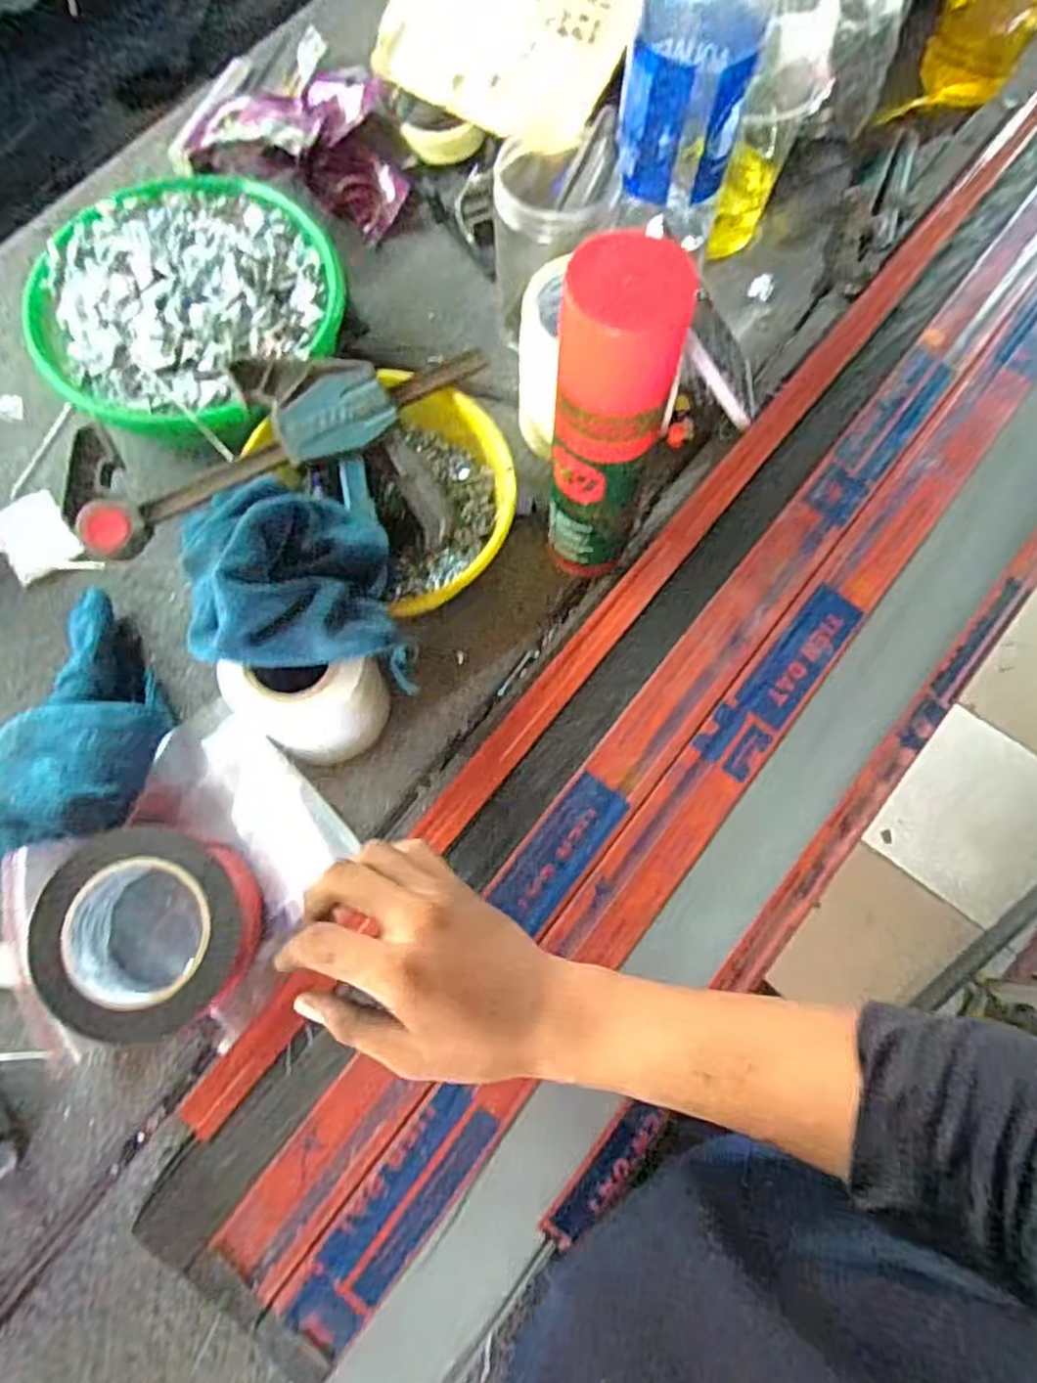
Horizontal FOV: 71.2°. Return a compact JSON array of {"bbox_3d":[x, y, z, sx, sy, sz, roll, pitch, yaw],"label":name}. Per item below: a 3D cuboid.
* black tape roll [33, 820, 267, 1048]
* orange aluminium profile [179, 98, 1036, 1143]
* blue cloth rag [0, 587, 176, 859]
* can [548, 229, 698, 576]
[{"bbox_3d":[-0.225,0.145,0.440,0.118,0.061,0.114,0,74,-2],"label":"black tape roll"},{"bbox_3d":[0.154,-0.140,0.551,0.042,0.014,1.062,38,76,9],"label":"orange aluminium profile"},{"bbox_3d":[-0.293,0.016,0.481,0.114,0.052,0.177,16,74,3],"label":"blue cloth rag"},{"bbox_3d":[0.053,-0.161,0.447,0.065,0.236,0.065,0,71,1],"label":"can"}]

